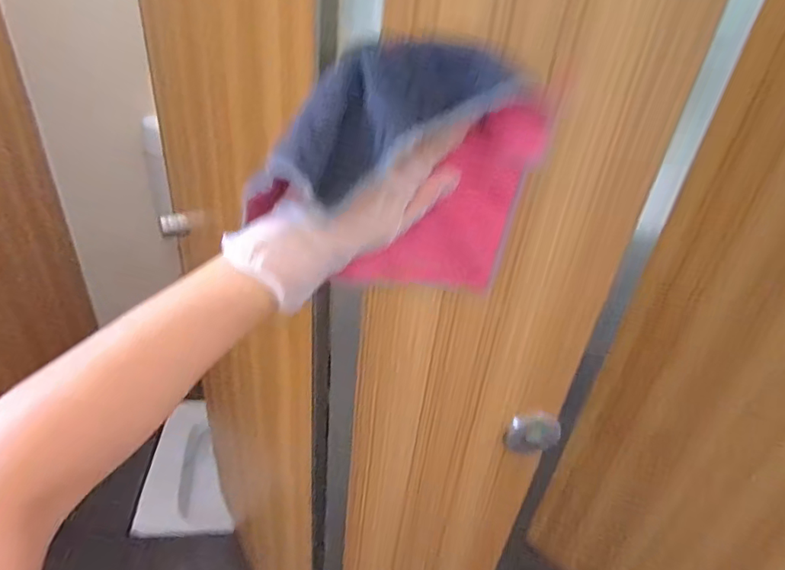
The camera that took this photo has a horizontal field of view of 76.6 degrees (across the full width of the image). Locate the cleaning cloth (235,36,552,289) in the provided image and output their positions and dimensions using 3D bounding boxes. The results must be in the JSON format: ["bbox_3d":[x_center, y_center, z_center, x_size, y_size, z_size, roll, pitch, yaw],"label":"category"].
[{"bbox_3d":[0.004,-0.067,0.338,0.193,0.175,0.032,-10,39,-21],"label":"cleaning cloth"}]

